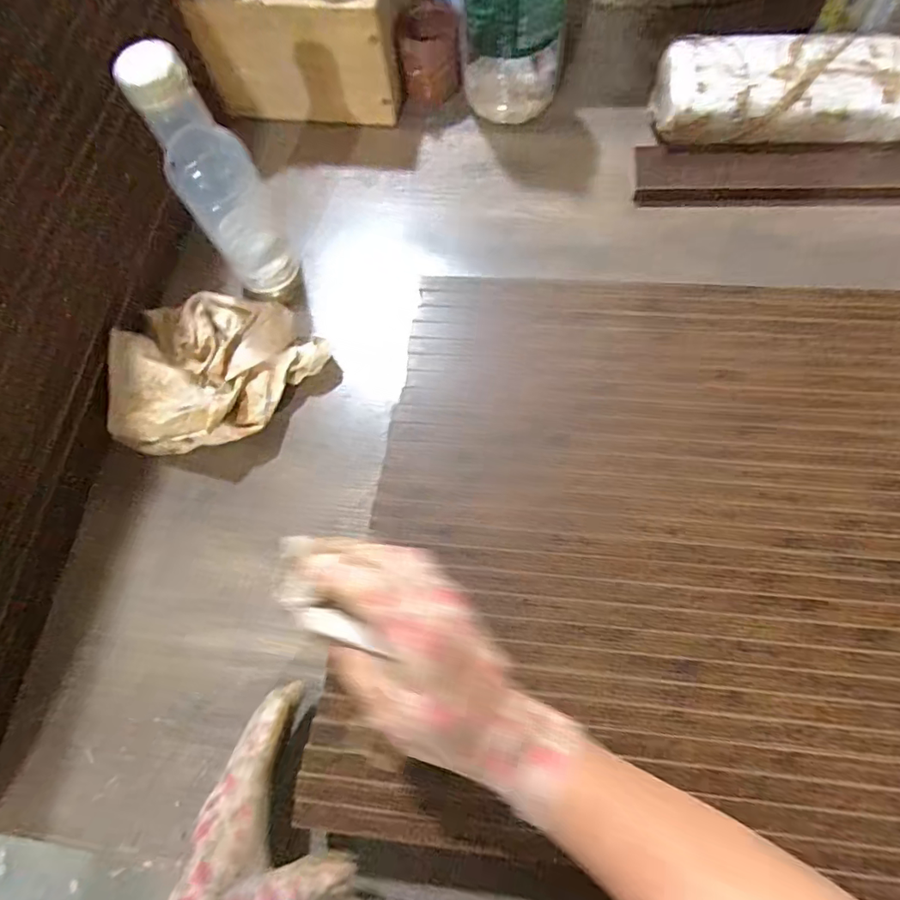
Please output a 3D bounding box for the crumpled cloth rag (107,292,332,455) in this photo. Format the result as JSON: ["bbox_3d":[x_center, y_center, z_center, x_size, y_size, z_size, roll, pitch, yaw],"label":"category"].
[{"bbox_3d":[-0.226,-0.071,0.474,0.172,0.051,0.174,27,76,12],"label":"crumpled cloth rag"}]

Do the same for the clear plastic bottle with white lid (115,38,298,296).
[{"bbox_3d":[-0.196,-0.226,0.442,0.066,0.216,0.069,-31,73,-6],"label":"clear plastic bottle with white lid"}]

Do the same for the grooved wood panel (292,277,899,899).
[{"bbox_3d":[0.348,0.086,0.348,0.827,0.033,0.437,4,72,7],"label":"grooved wood panel"}]

